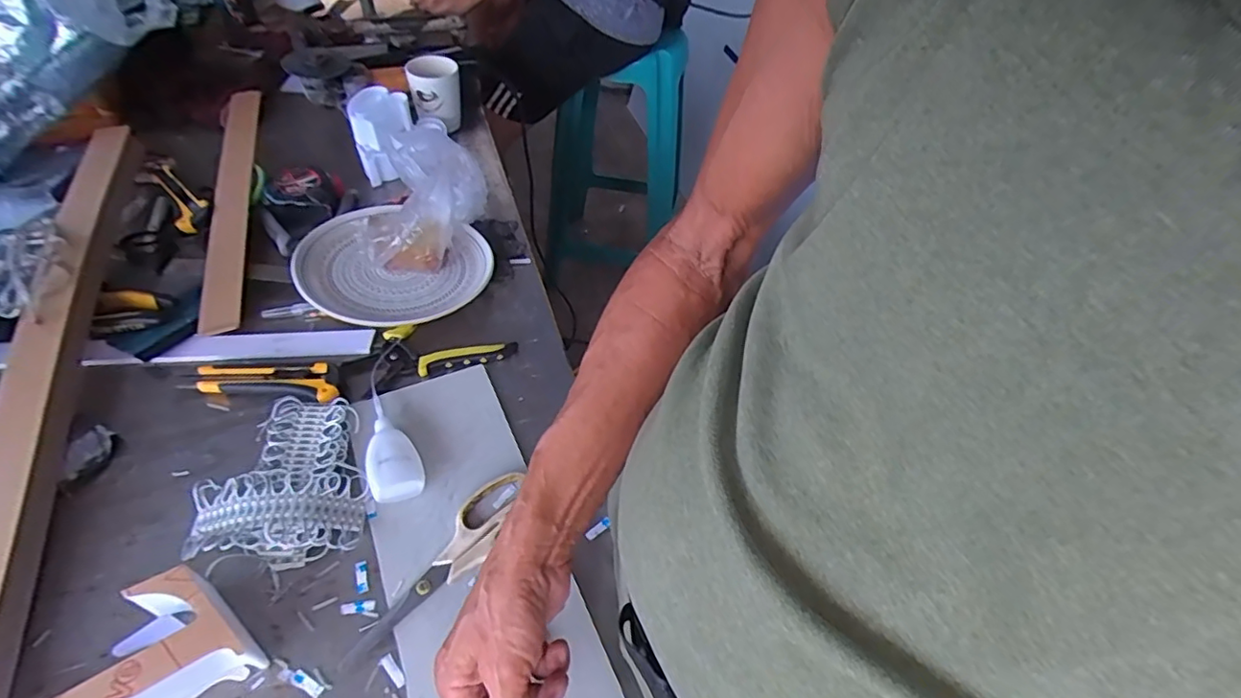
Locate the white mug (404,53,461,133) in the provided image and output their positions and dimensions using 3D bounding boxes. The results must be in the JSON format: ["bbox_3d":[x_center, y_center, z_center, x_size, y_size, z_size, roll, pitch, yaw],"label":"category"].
[{"bbox_3d":[-0.276,-0.383,0.879,0.073,0.089,0.074,-12,52,-16],"label":"white mug"}]

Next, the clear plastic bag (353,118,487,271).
[{"bbox_3d":[-0.239,-0.184,0.693,0.115,0.084,0.205,15,50,6],"label":"clear plastic bag"}]

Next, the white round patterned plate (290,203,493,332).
[{"bbox_3d":[-0.261,-0.092,0.665,0.199,0.043,0.184,2,50,-2],"label":"white round patterned plate"}]

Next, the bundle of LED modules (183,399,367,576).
[{"bbox_3d":[-0.287,0.105,0.499,0.124,0.036,0.151,-9,51,-11],"label":"bundle of LED modules"}]

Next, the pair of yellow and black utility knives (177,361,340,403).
[{"bbox_3d":[-0.343,0.030,0.569,0.140,0.017,0.038,6,50,1],"label":"pair of yellow and black utility knives"}]

